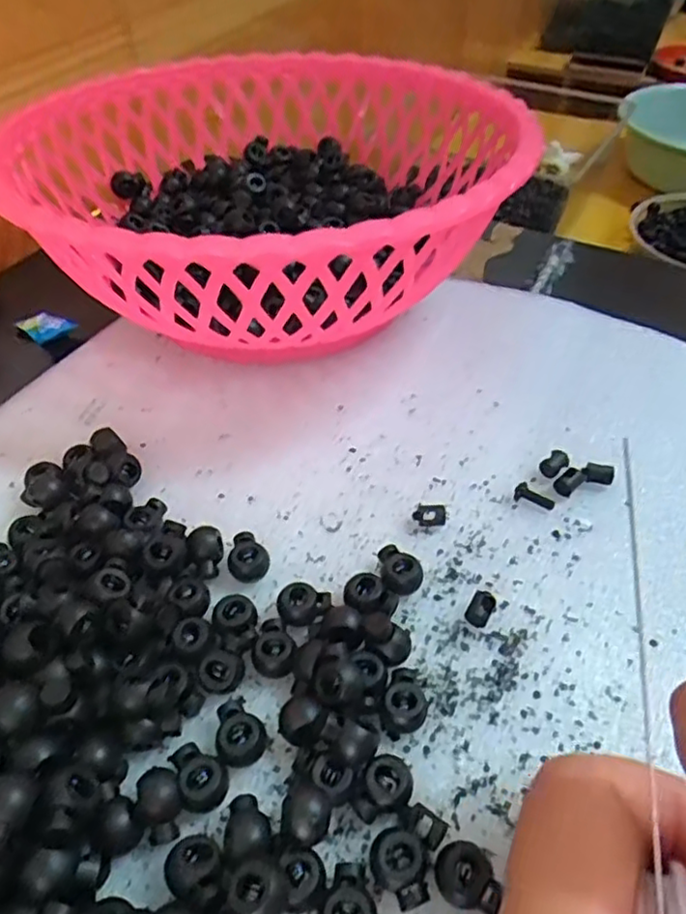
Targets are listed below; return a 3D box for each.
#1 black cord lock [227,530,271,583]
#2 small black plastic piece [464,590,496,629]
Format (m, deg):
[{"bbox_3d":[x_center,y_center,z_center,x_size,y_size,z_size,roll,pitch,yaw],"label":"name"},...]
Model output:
[{"bbox_3d":[-0.042,0.043,0.289,0.017,0.011,0.022,-12,49,-11],"label":"black cord lock"},{"bbox_3d":[0.057,0.063,0.274,0.009,0.009,0.013,27,53,22],"label":"small black plastic piece"}]

